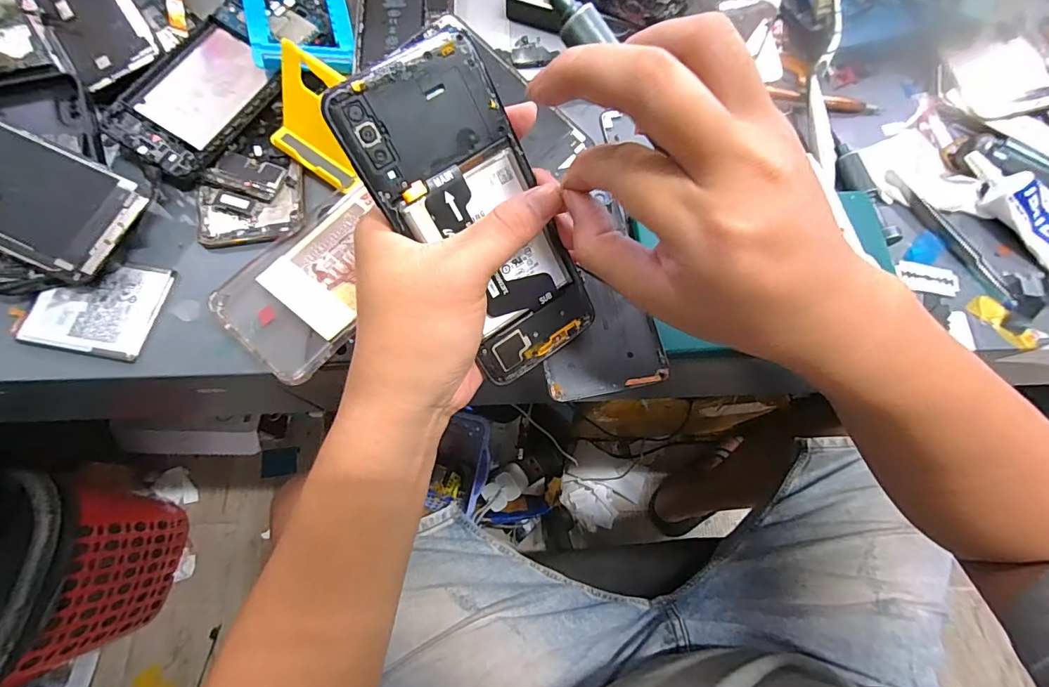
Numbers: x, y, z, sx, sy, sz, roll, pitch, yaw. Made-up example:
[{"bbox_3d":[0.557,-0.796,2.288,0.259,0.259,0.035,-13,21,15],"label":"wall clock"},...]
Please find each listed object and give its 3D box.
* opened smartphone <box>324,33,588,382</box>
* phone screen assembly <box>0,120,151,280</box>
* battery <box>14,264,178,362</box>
[{"bbox_3d":[-0.021,-0.058,0.232,0.074,0.007,0.160,-38,118,-15],"label":"opened smartphone"},{"bbox_3d":[-0.317,-0.096,0.282,0.147,0.009,0.071,25,75,-2],"label":"phone screen assembly"},{"bbox_3d":[-0.264,-0.024,0.285,0.070,0.007,0.061,10,71,1],"label":"battery"}]

